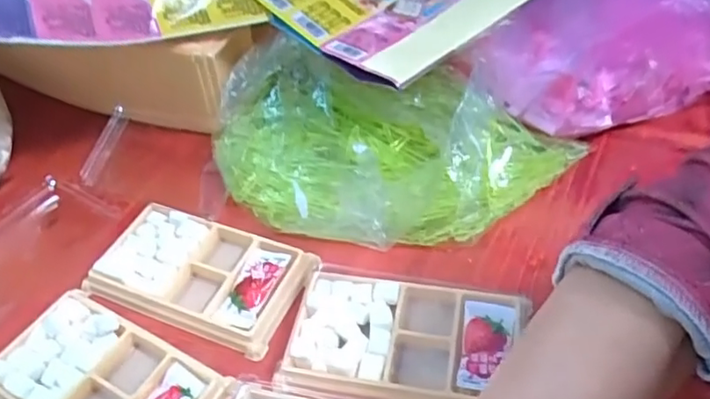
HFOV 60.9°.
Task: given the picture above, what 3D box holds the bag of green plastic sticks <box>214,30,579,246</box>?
[{"bbox_3d":[0.015,-0.042,0.414,0.245,0.067,0.128,9,48,16],"label":"bag of green plastic sticks"}]

